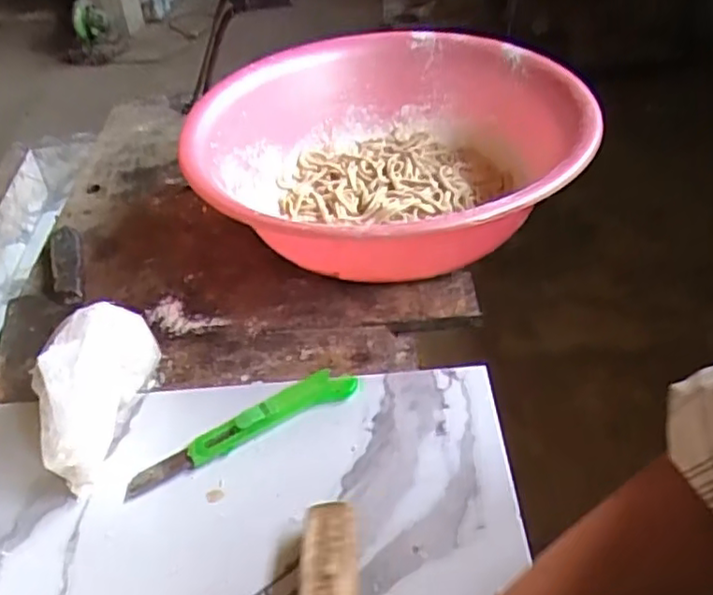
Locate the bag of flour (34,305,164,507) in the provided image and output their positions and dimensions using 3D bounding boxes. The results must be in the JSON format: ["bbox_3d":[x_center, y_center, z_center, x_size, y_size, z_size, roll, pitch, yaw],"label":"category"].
[{"bbox_3d":[-0.204,0.055,0.522,0.053,0.115,0.160,-1,44,4],"label":"bag of flour"}]

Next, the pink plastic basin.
[{"bbox_3d":[0.038,-0.148,0.726,0.386,0.131,0.413,8,45,14],"label":"pink plastic basin"}]

